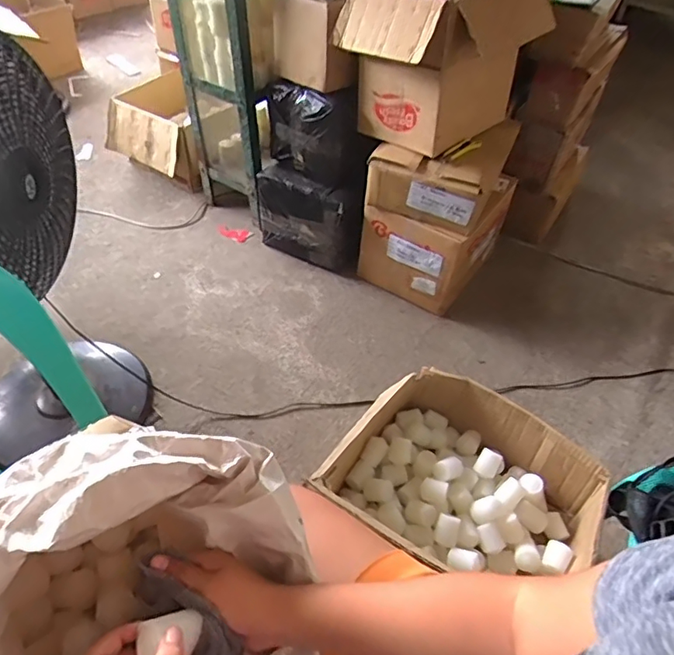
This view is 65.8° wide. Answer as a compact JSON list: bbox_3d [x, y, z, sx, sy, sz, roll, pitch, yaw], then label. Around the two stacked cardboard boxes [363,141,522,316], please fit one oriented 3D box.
[{"bbox_3d":[0.303,-0.339,1.547,0.329,0.443,0.361,26,51,18],"label":"two stacked cardboard boxes"}]

